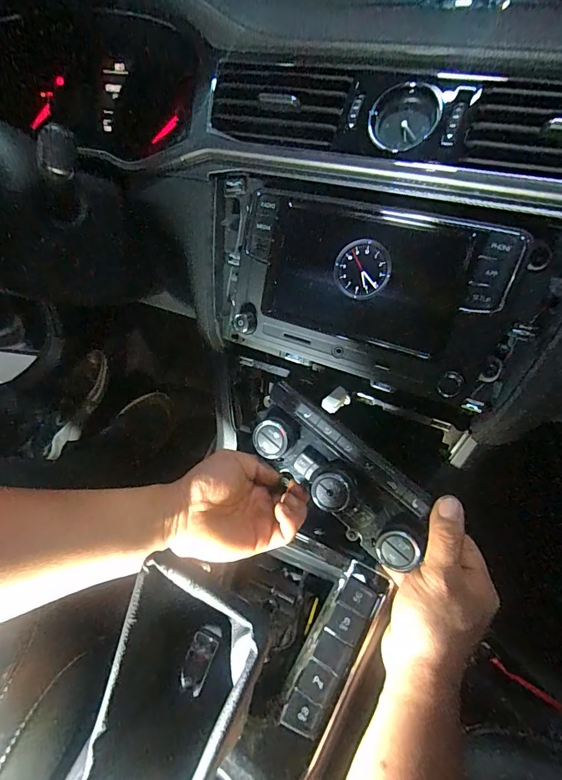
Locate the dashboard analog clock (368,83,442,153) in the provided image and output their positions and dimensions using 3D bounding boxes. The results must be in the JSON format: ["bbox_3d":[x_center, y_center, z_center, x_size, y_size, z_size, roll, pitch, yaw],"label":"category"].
[{"bbox_3d":[0.089,-0.196,0.290,0.049,0.046,0.007,11,10,19],"label":"dashboard analog clock"}]

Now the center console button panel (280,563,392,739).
[{"bbox_3d":[0.051,0.226,0.358,0.039,0.024,0.139,24,49,22],"label":"center console button panel"}]

